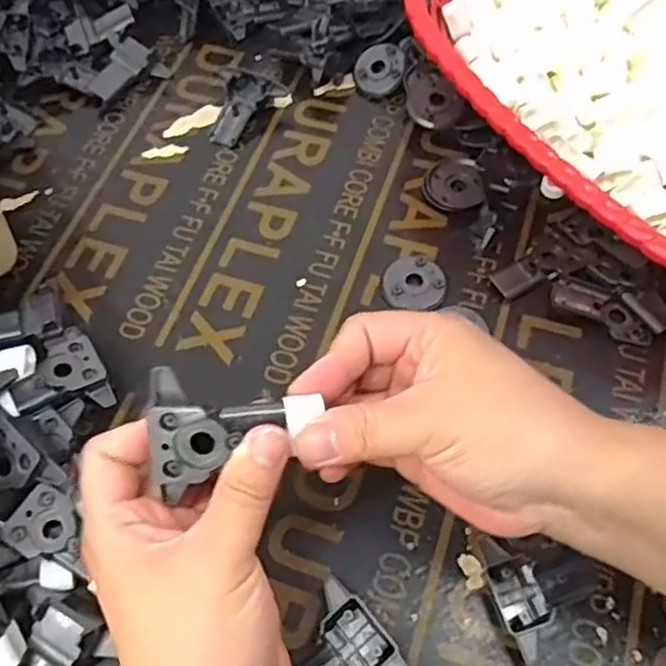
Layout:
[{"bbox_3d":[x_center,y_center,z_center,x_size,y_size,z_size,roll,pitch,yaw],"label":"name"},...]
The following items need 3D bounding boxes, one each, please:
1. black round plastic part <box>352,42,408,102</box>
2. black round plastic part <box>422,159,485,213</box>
[{"bbox_3d":[0.036,-0.200,0.520,0.042,0.008,0.039,14,102,23],"label":"black round plastic part"},{"bbox_3d":[0.082,-0.100,0.469,0.039,0.012,0.040,-1,61,2],"label":"black round plastic part"}]

